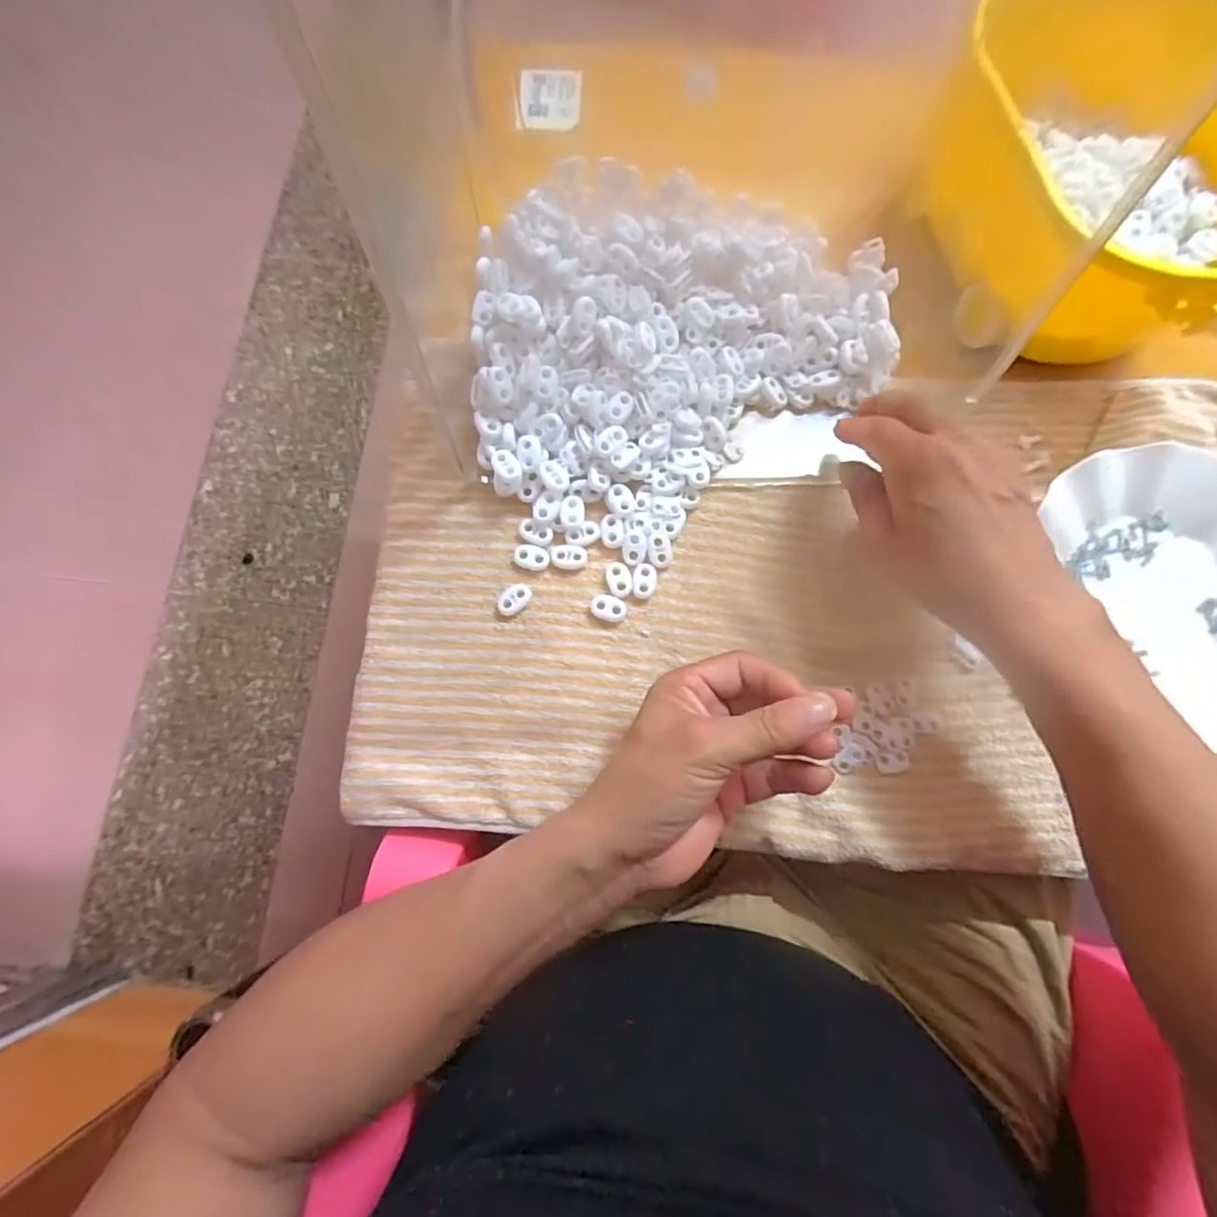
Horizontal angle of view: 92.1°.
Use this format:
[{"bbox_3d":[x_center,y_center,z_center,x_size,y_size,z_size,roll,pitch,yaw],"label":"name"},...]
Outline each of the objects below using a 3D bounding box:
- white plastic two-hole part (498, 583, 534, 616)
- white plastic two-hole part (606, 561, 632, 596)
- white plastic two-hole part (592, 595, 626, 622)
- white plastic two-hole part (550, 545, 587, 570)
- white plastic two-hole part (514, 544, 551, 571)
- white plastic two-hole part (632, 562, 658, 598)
[{"bbox_3d":[-0.059,-0.006,0.366,0.015,0.007,0.023,42,80,8],"label":"white plastic two-hole part"},{"bbox_3d":[0.007,-0.018,0.368,0.014,0.005,0.022,-15,78,-5],"label":"white plastic two-hole part"},{"bbox_3d":[0.000,0.000,0.365,0.022,0.007,0.015,18,78,3],"label":"white plastic two-hole part"},{"bbox_3d":[-0.026,-0.033,0.371,0.023,0.004,0.016,9,77,1],"label":"white plastic two-hole part"},{"bbox_3d":[-0.048,-0.032,0.372,0.022,0.006,0.015,16,77,2],"label":"white plastic two-hole part"},{"bbox_3d":[0.023,-0.017,0.368,0.015,0.004,0.022,5,77,0],"label":"white plastic two-hole part"}]

